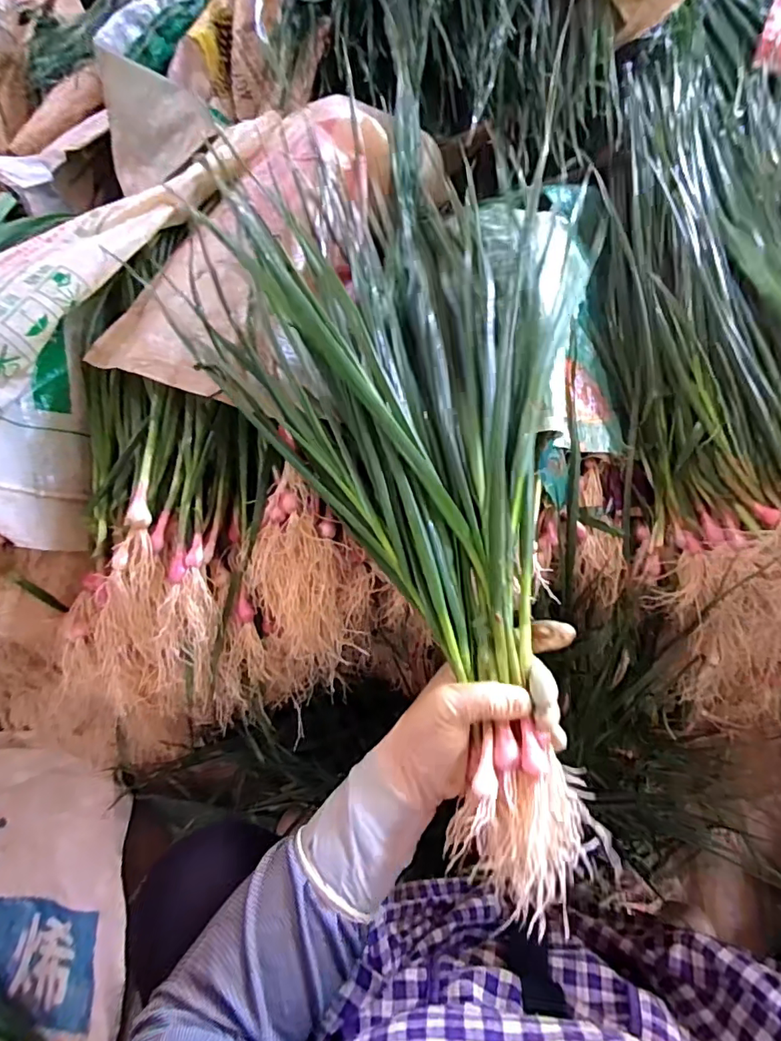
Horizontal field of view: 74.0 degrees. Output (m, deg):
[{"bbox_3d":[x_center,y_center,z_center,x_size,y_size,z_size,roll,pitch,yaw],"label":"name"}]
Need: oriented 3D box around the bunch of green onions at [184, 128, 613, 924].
[{"bbox_3d":[0.031,-0.062,0.386,0.297,0.083,0.581,-10,70,-5],"label":"bunch of green onions"}]

